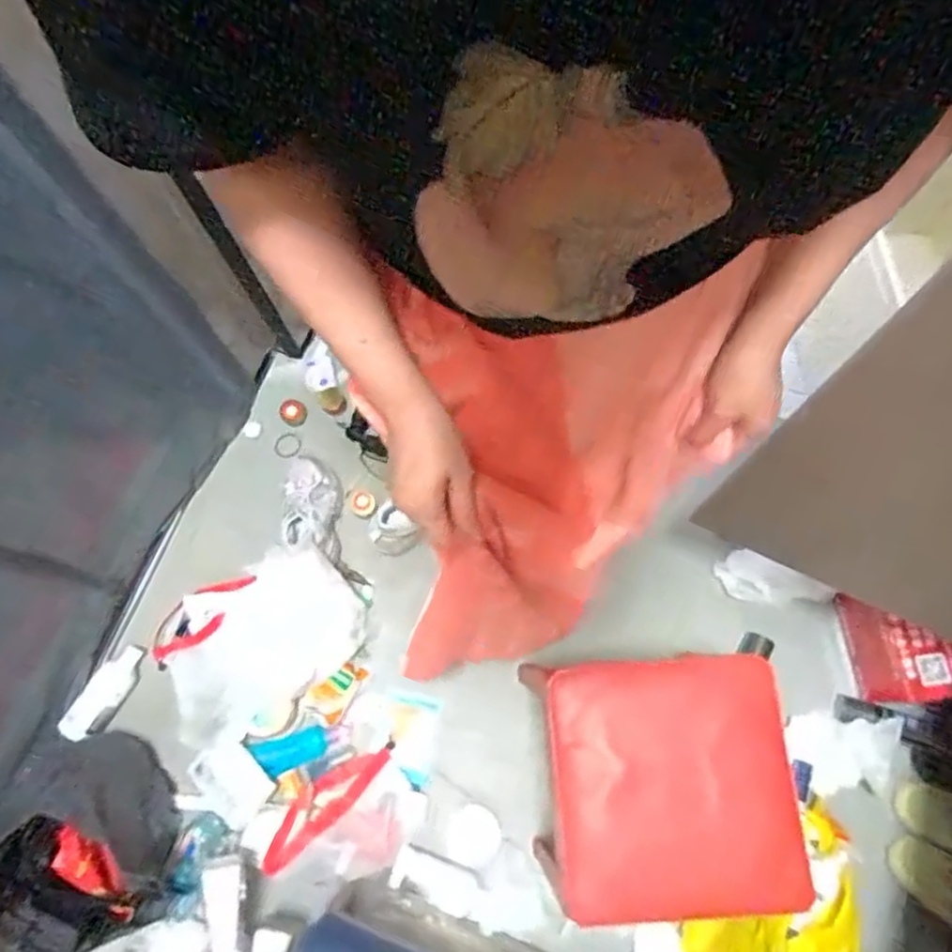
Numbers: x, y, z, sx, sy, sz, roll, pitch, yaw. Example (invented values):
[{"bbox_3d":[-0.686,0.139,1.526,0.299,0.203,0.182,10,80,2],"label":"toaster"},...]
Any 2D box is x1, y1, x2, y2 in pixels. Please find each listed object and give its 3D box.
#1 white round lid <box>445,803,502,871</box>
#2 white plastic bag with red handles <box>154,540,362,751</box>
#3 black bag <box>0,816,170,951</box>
[{"bbox_3d":[-0.004,0.612,1.152,0.088,0.018,0.093,-1,73,2],"label":"white round lid"},{"bbox_3d":[-0.375,0.294,1.207,0.332,0.084,0.270,-30,74,-7],"label":"white plastic bag with red handles"},{"bbox_3d":[-0.602,0.621,0.980,0.233,0.100,0.141,39,35,0],"label":"black bag"}]

